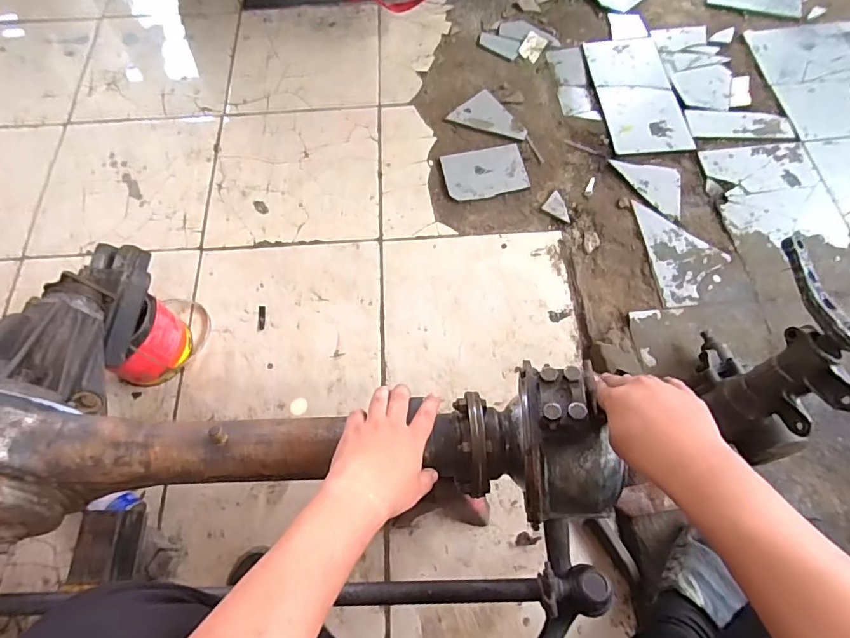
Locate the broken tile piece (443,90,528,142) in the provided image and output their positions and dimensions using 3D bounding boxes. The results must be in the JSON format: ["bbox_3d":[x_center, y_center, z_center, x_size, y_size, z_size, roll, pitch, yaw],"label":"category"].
[{"bbox_3d":[0.162,-0.506,1.161,0.188,0.016,0.106,15,69,8],"label":"broken tile piece"}]

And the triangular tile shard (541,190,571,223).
[{"bbox_3d":[0.306,-0.253,1.071,0.068,0.008,0.054,35,72,14],"label":"triangular tile shard"}]

